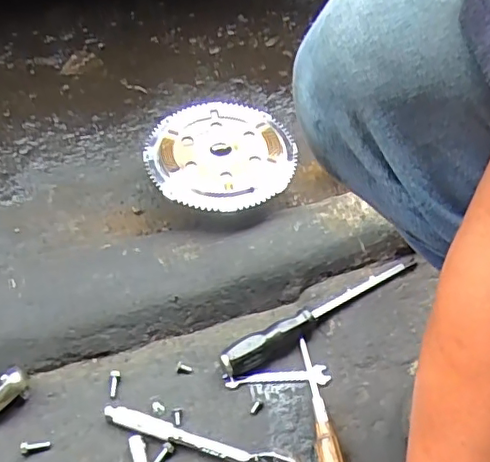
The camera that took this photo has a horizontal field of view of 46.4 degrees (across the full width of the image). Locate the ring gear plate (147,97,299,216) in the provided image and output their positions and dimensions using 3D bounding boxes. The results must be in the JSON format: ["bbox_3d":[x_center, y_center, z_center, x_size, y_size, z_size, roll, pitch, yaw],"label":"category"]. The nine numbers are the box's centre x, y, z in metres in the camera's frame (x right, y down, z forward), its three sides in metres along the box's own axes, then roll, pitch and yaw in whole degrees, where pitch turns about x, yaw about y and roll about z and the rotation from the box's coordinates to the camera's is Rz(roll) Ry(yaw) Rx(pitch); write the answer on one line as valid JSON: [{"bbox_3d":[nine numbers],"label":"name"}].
[{"bbox_3d":[-0.029,-0.101,0.708,0.180,0.019,0.195,2,48,-3],"label":"ring gear plate"}]

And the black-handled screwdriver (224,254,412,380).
[{"bbox_3d":[0.089,0.088,0.636,0.258,0.031,0.024,-26,59,-20],"label":"black-handled screwdriver"}]

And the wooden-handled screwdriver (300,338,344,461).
[{"bbox_3d":[0.076,0.187,0.573,0.023,0.024,0.172,-5,54,-6],"label":"wooden-handled screwdriver"}]

